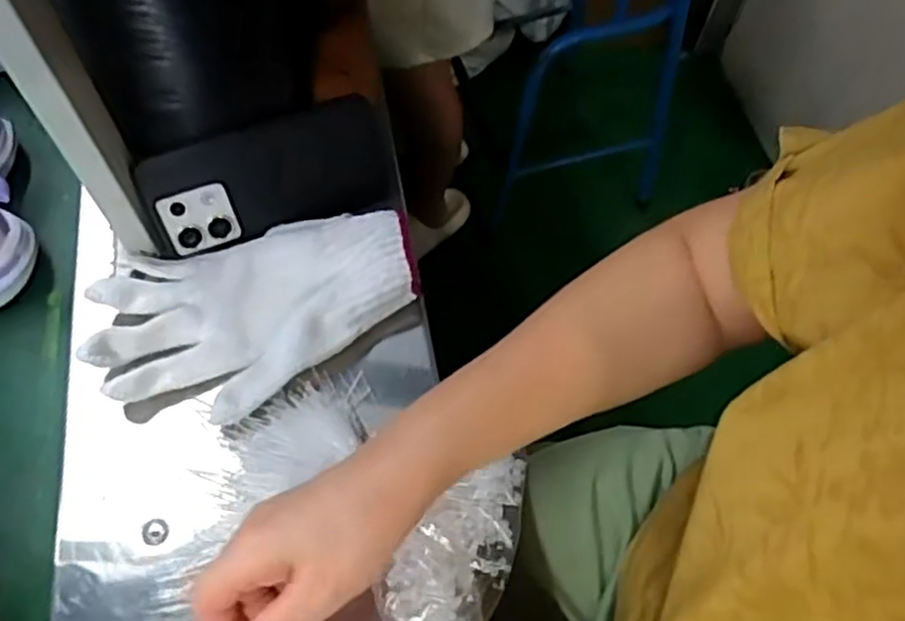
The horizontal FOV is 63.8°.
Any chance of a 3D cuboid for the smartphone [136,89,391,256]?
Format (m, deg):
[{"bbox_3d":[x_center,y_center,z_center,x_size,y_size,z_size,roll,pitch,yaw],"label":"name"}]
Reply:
[{"bbox_3d":[-0.129,-0.094,0.509,0.163,0.079,0.015,-17,27,-14],"label":"smartphone"}]

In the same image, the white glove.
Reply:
[{"bbox_3d":[-0.127,-0.002,0.474,0.202,0.030,0.123,-16,63,-12],"label":"white glove"}]

